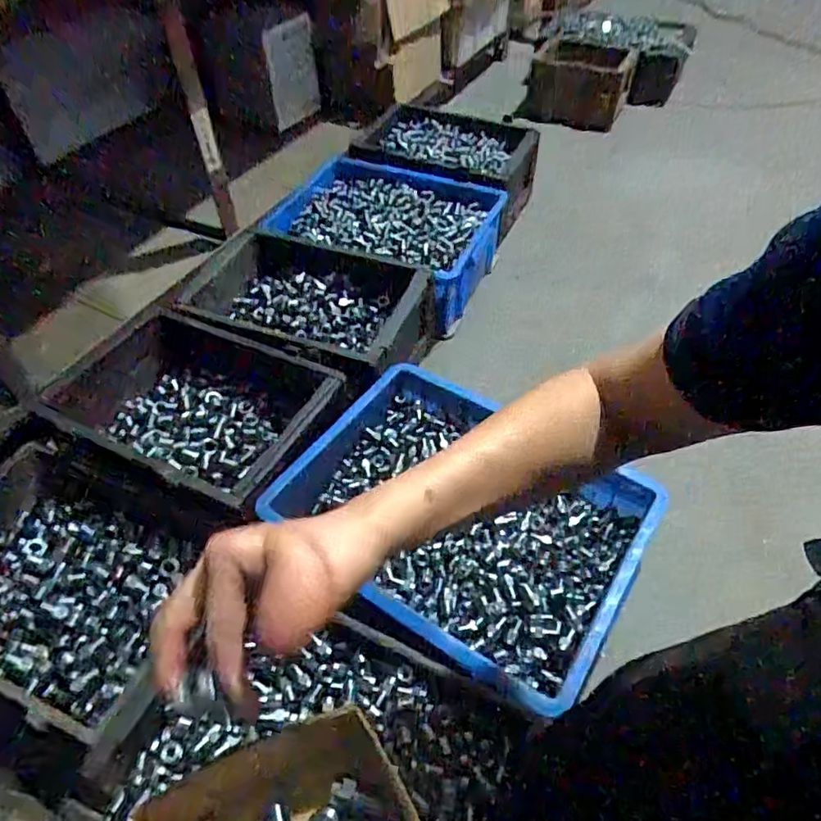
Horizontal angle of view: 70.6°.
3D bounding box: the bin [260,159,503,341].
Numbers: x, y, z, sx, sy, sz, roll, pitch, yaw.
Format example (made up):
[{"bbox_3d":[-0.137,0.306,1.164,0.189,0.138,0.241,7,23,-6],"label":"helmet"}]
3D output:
[{"bbox_3d":[-0.046,-0.342,1.146,0.414,0.130,0.315,15,50,15],"label":"bin"}]

